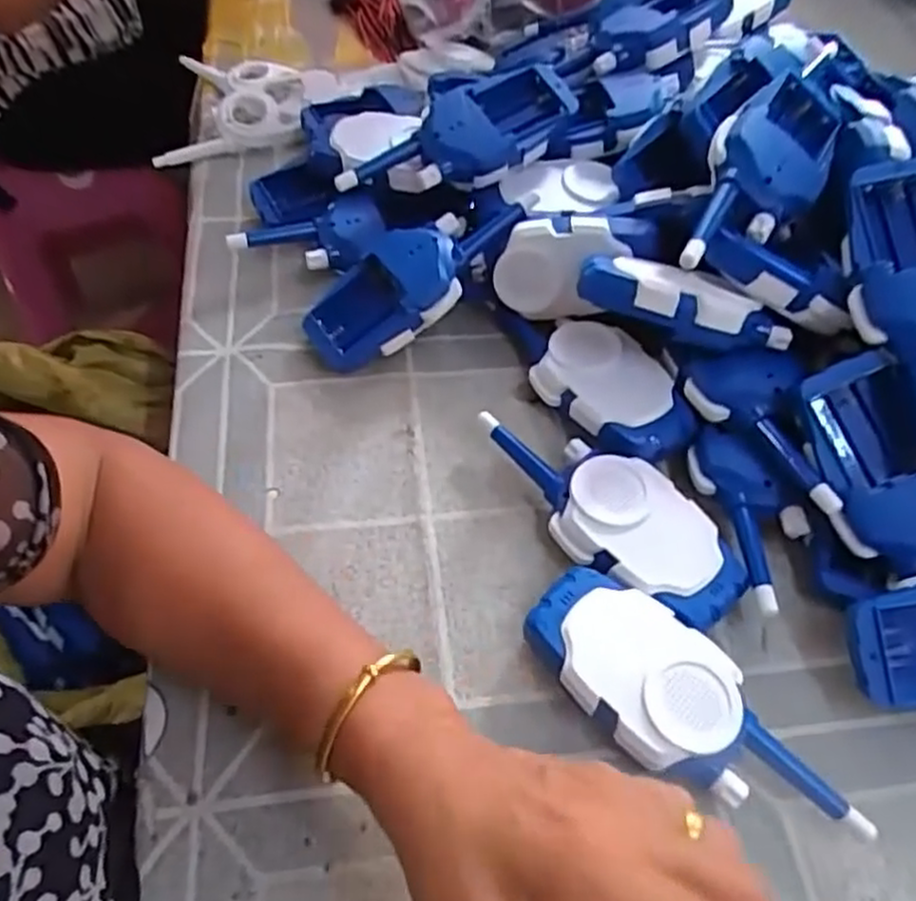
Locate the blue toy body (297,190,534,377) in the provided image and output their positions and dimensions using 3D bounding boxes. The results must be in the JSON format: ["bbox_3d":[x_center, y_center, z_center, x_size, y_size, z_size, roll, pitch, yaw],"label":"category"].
[{"bbox_3d":[-0.028,-0.117,0.464,0.162,0.033,0.067,-35,62,7],"label":"blue toy body"}]

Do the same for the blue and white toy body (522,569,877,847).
[{"bbox_3d":[0.103,0.122,0.332,0.061,0.033,0.158,-38,64,-25],"label":"blue and white toy body"}]

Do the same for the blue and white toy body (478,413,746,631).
[{"bbox_3d":[0.080,0.033,0.402,0.162,0.038,0.063,39,62,23],"label":"blue and white toy body"}]

